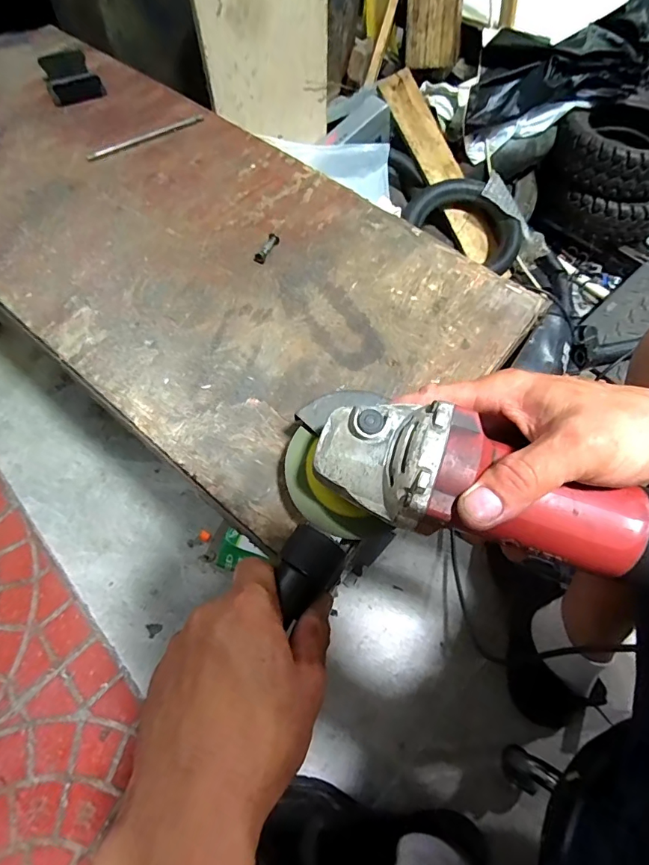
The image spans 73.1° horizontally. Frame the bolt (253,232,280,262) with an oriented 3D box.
[{"bbox_3d":[-0.059,-0.183,0.436,0.014,0.009,0.037,25,64,10],"label":"bolt"}]

